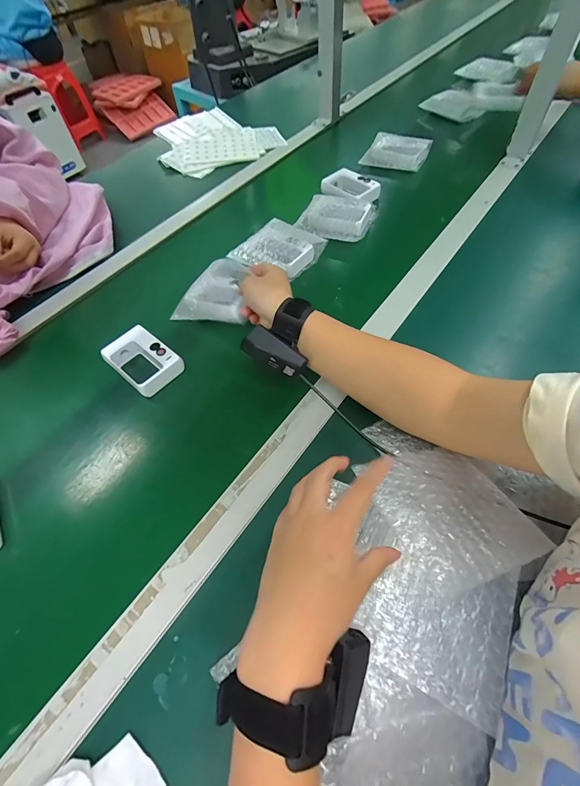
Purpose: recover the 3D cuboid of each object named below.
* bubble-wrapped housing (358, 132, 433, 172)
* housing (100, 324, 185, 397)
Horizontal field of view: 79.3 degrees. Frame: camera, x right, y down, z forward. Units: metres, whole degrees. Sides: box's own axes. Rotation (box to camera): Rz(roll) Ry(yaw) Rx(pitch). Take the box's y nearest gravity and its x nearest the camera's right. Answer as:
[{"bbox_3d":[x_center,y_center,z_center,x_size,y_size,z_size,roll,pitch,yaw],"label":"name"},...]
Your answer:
[{"bbox_3d":[0.217,-0.498,0.721,0.121,0.034,0.087,25,64,18],"label":"bubble-wrapped housing"},{"bbox_3d":[-0.193,-0.043,0.462,0.099,0.022,0.067,34,61,25],"label":"housing"}]

